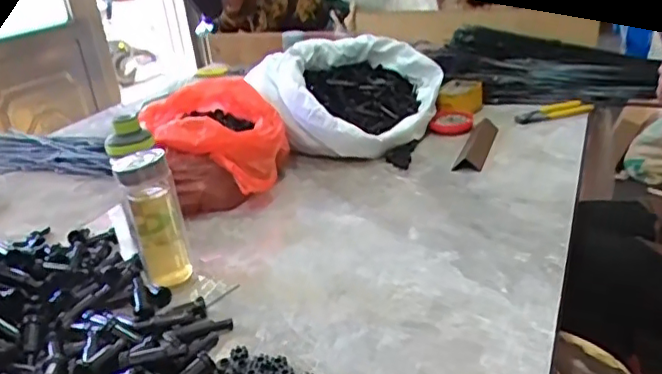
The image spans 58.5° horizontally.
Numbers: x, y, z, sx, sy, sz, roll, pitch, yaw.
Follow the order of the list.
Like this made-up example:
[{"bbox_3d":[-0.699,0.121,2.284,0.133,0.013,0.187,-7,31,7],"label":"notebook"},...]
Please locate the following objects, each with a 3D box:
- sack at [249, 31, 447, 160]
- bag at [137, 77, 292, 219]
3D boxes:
[{"bbox_3d":[0.027,-0.184,1.223,0.394,0.195,0.292,-3,24,8],"label":"sack"},{"bbox_3d":[-0.206,-0.073,1.060,0.252,0.157,0.278,-9,23,-6],"label":"bag"}]

